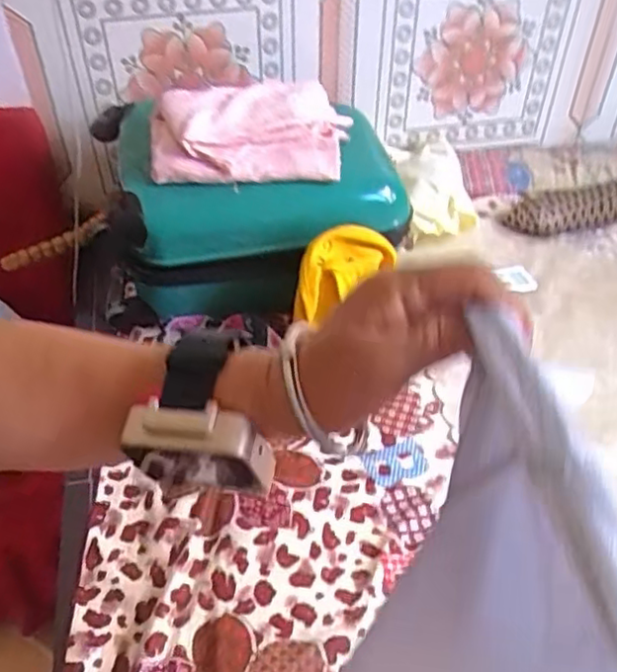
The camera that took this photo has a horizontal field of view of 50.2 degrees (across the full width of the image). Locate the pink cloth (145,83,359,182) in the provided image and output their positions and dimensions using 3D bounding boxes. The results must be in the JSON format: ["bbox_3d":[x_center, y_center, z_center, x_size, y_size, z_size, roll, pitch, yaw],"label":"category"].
[{"bbox_3d":[-0.077,-0.282,0.887,0.256,0.059,0.183,-2,44,-3],"label":"pink cloth"}]

